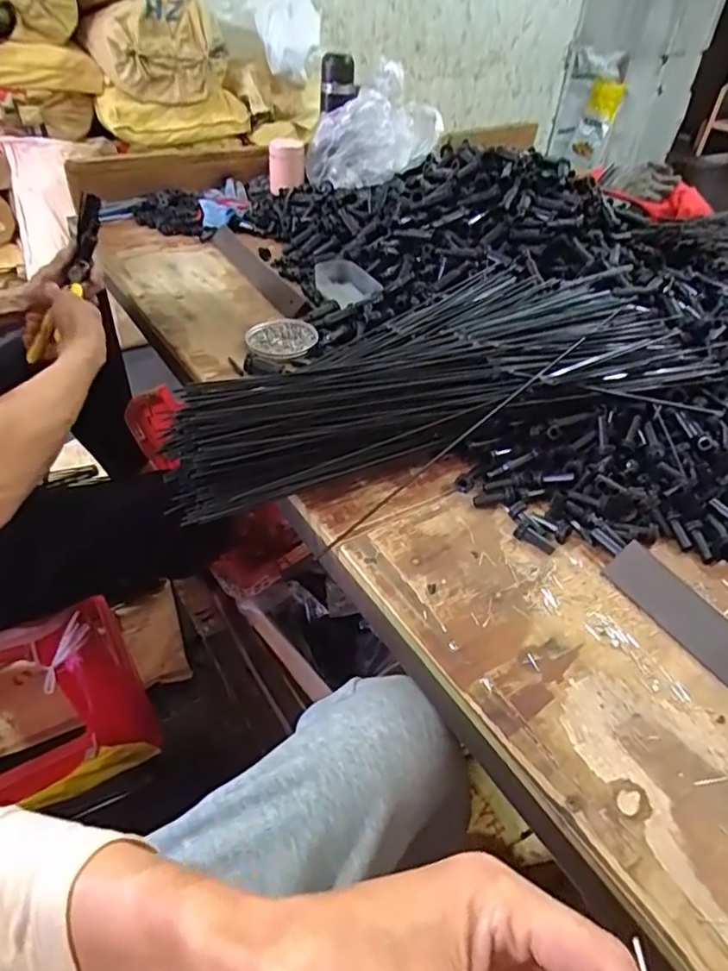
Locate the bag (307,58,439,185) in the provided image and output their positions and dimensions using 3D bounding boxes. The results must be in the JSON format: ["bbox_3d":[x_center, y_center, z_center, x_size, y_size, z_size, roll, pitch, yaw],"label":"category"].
[{"bbox_3d":[0.016,-0.640,1.102,0.230,0.193,0.104,-6,44,-11],"label":"bag"}]

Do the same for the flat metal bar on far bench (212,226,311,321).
[{"bbox_3d":[-0.168,-0.333,0.924,0.040,0.011,0.339,-31,52,-10],"label":"flat metal bar on far bench"}]

